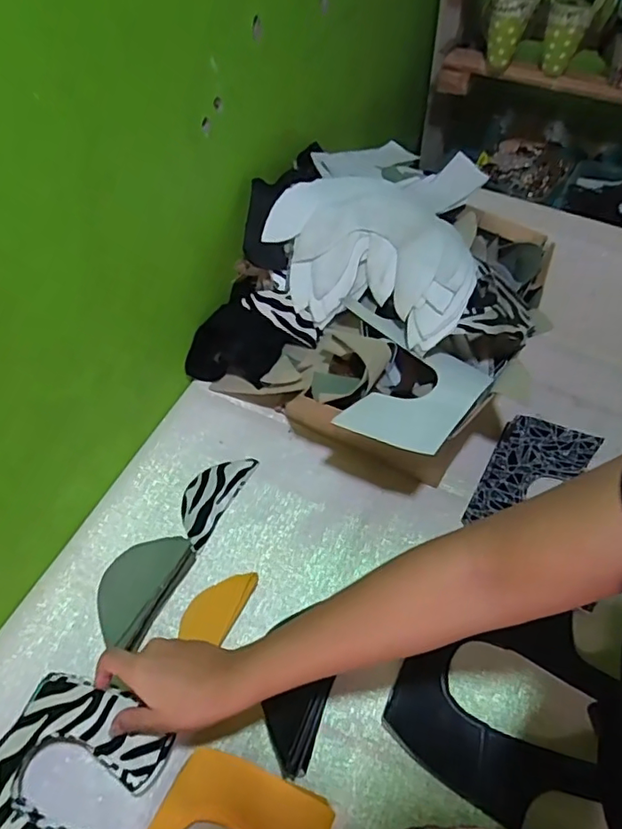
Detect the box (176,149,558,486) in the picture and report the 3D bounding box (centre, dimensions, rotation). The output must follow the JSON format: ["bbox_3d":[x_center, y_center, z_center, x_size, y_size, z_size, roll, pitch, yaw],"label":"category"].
[{"bbox_3d":[0.084,-0.139,0.668,0.356,0.149,0.376,32,63,20],"label":"box"}]

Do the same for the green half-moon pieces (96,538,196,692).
[{"bbox_3d":[-0.166,0.167,0.543,0.061,0.031,0.108,28,59,6],"label":"green half-moon pieces"}]

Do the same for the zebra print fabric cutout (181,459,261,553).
[{"bbox_3d":[-0.111,0.087,0.612,0.052,0.004,0.112,24,60,16],"label":"zebra print fabric cutout"}]

